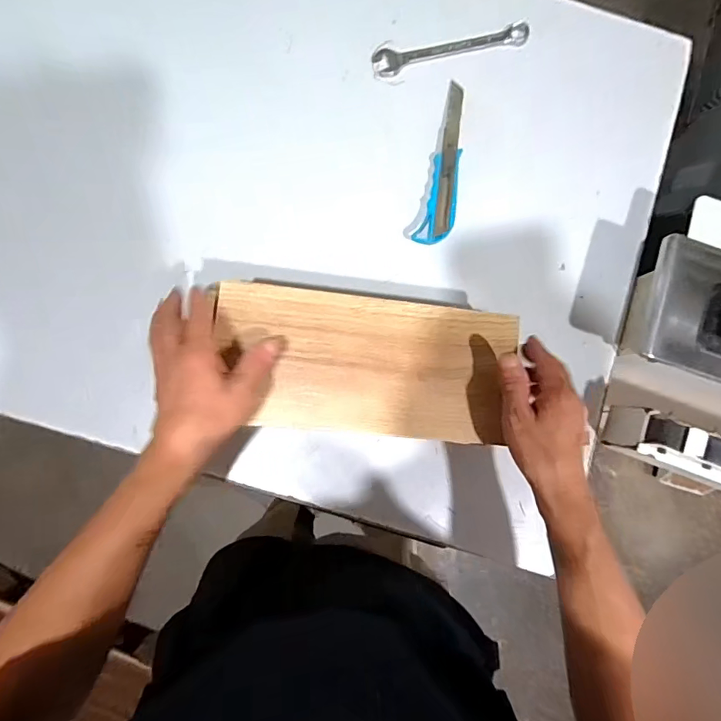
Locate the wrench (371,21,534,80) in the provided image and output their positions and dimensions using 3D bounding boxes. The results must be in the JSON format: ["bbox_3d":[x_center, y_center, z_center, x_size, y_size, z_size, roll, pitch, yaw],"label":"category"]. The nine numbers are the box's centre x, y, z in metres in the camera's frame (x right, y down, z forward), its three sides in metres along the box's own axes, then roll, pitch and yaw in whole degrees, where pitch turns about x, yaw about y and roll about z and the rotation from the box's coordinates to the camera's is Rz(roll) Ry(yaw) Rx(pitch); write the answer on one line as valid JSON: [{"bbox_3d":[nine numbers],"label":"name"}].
[{"bbox_3d":[0.115,-0.386,0.561,0.196,0.015,0.031,-13,87,-5],"label":"wrench"}]

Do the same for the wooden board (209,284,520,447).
[{"bbox_3d":[0.002,0.003,0.450,0.289,0.010,0.142,11,85,-1],"label":"wooden board"}]

